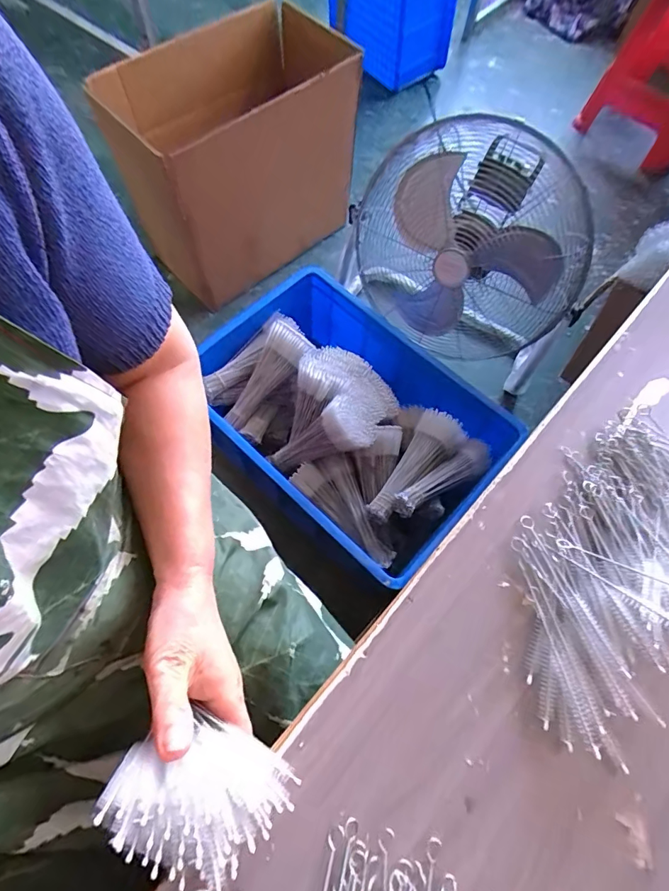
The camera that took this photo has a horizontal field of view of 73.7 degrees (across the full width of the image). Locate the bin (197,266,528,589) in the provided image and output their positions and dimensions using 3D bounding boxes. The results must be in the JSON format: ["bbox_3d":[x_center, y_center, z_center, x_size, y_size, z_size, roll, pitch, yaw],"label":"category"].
[{"bbox_3d":[0.003,-0.087,0.918,0.599,0.210,0.413,42,71,14],"label":"bin"}]

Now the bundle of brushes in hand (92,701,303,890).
[{"bbox_3d":[-0.073,0.190,0.240,0.083,0.053,0.064,32,70,12],"label":"bundle of brushes in hand"}]

